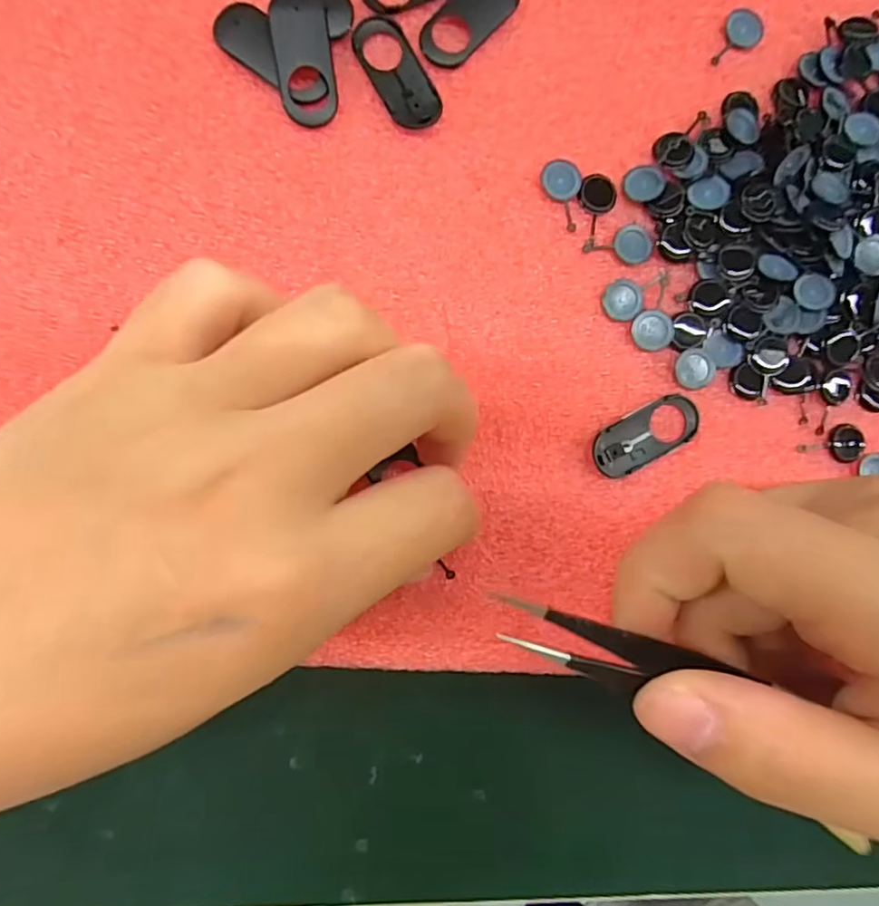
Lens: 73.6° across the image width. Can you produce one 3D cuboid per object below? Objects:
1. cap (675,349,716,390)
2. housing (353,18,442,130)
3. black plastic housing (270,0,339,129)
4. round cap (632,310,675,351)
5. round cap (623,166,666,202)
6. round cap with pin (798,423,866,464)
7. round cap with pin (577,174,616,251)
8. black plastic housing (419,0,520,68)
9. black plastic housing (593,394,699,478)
[{"bbox_3d":[0.069,-0.023,0.158,0.010,0.004,0.010,0,88,-6],"label":"cap"},{"bbox_3d":[-0.011,-0.099,0.152,0.013,0.004,0.031,-31,91,-6],"label":"housing"},{"bbox_3d":[-0.034,-0.098,0.147,0.014,0.004,0.030,-8,104,-6],"label":"black plastic housing"},{"bbox_3d":[0.057,-0.033,0.157,0.010,0.004,0.010,0,88,-6],"label":"round cap"},{"bbox_3d":[0.055,-0.073,0.159,0.010,0.004,0.010,0,88,-6],"label":"round cap"},{"bbox_3d":[0.110,-0.003,0.162,0.019,0.004,0.010,-1,88,-6],"label":"round cap with pin"},{"bbox_3d":[0.042,-0.065,0.157,0.010,0.004,0.021,10,87,-5],"label":"round cap with pin"},{"bbox_3d":[0.008,-0.115,0.155,0.014,0.004,0.030,42,85,-3],"label":"black plastic housing"},{"bbox_3d":[0.055,-0.004,0.156,0.031,0.004,0.014,-26,91,-6],"label":"black plastic housing"}]

